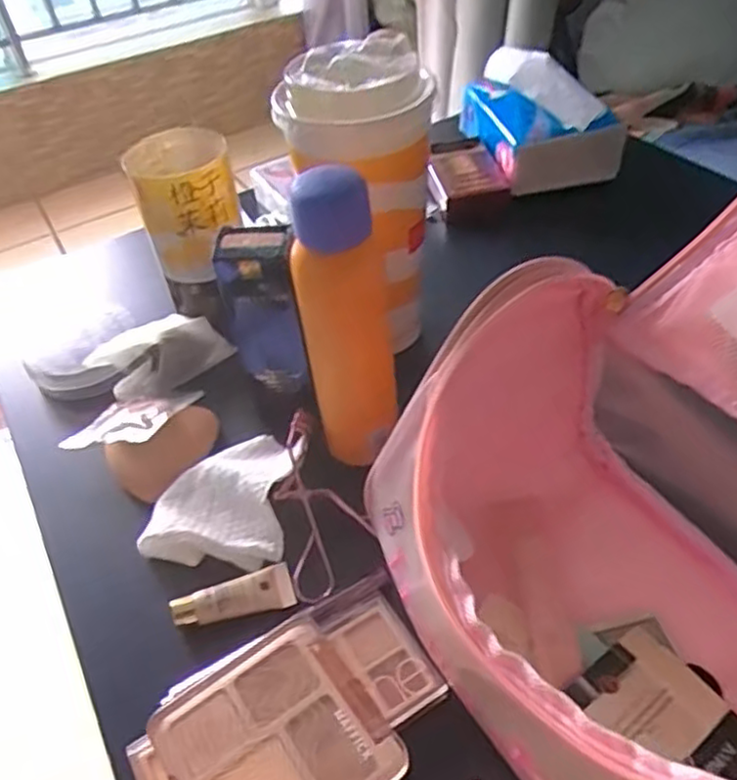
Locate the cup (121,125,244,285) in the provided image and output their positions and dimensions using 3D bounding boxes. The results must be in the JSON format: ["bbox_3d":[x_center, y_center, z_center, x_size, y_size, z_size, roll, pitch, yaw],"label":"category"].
[{"bbox_3d":[-0.119,-0.123,0.455,0.063,0.081,0.066,-4,44,4],"label":"cup"}]

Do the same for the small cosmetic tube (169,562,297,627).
[{"bbox_3d":[-0.066,0.103,0.336,0.057,0.014,0.020,-18,45,-12],"label":"small cosmetic tube"}]

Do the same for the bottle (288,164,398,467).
[{"bbox_3d":[-0.012,-0.029,0.341,0.035,0.160,0.034,-34,50,-25],"label":"bottle"}]

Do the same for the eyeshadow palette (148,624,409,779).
[{"bbox_3d":[-0.038,0.145,0.275,0.077,0.014,0.079,-30,48,-22],"label":"eyeshadow palette"}]

